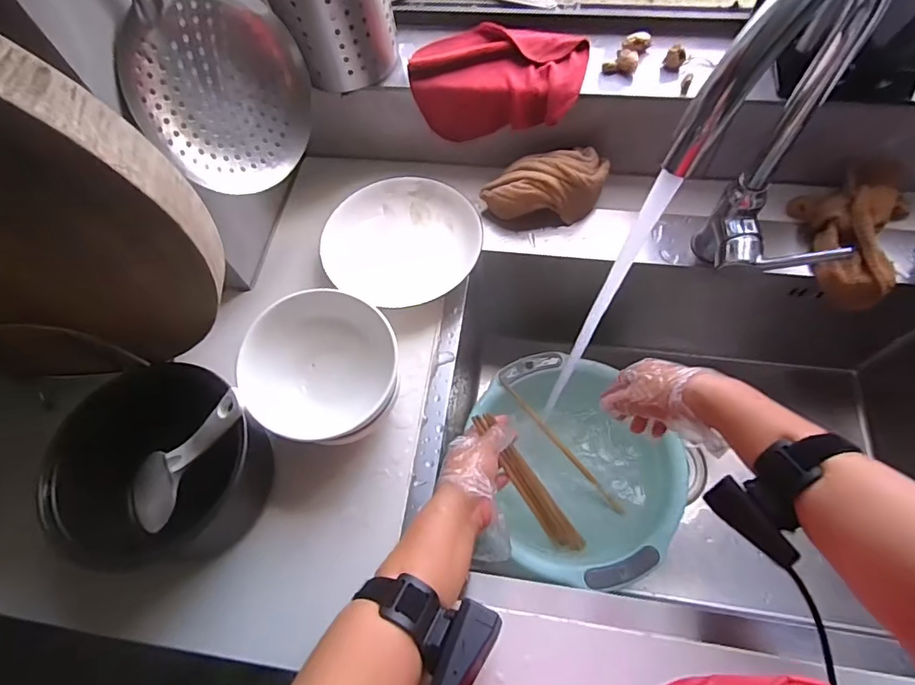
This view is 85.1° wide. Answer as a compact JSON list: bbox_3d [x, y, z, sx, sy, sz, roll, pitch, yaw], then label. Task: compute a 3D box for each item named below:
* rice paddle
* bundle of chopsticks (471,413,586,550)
[{"bbox_3d":[-0.244,0.103,0.443,0.175,0.013,0.060,-43,65,19],"label":"rice paddle"},{"bbox_3d":[0.084,0.169,0.583,0.027,0.018,0.231,-41,112,-16],"label":"bundle of chopsticks"}]

